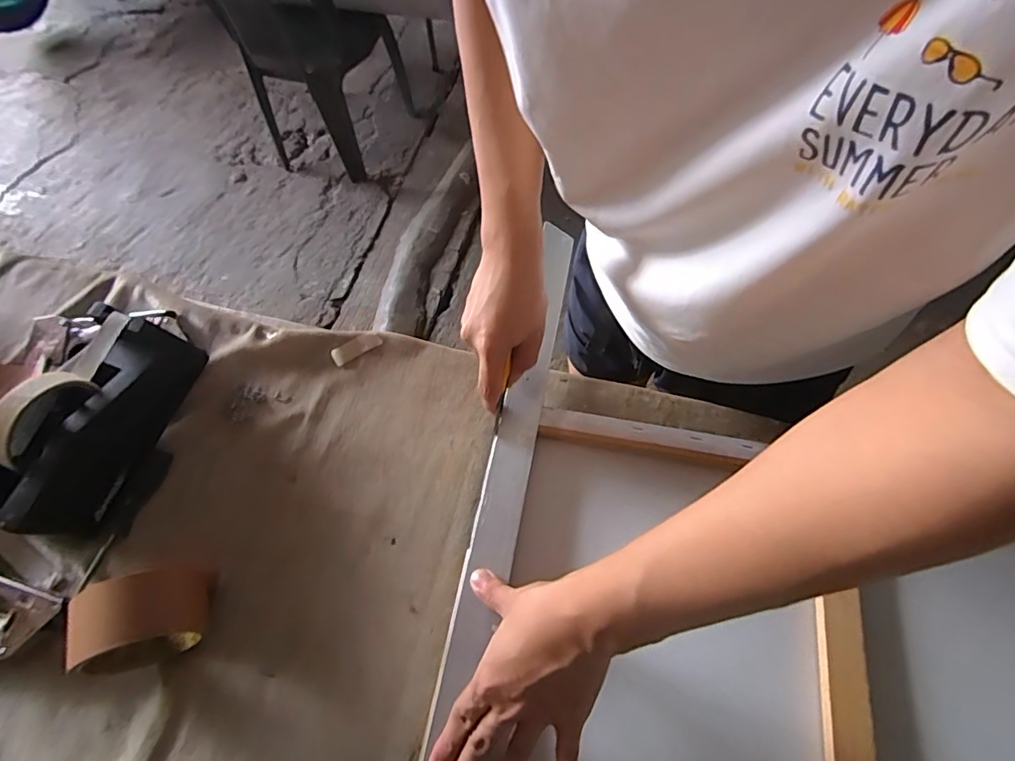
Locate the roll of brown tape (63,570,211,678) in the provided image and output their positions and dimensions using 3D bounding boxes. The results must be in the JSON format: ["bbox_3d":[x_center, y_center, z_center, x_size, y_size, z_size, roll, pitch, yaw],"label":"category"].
[{"bbox_3d":[-0.281,0.186,0.402,0.083,0.083,0.056,-15,63,-5],"label":"roll of brown tape"}]

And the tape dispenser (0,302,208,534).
[{"bbox_3d":[-0.374,0.034,0.468,0.073,0.123,0.207,20,66,13],"label":"tape dispenser"}]

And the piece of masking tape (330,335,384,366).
[{"bbox_3d":[-0.165,-0.035,0.559,0.054,0.004,0.020,-26,93,-4],"label":"piece of masking tape"}]

